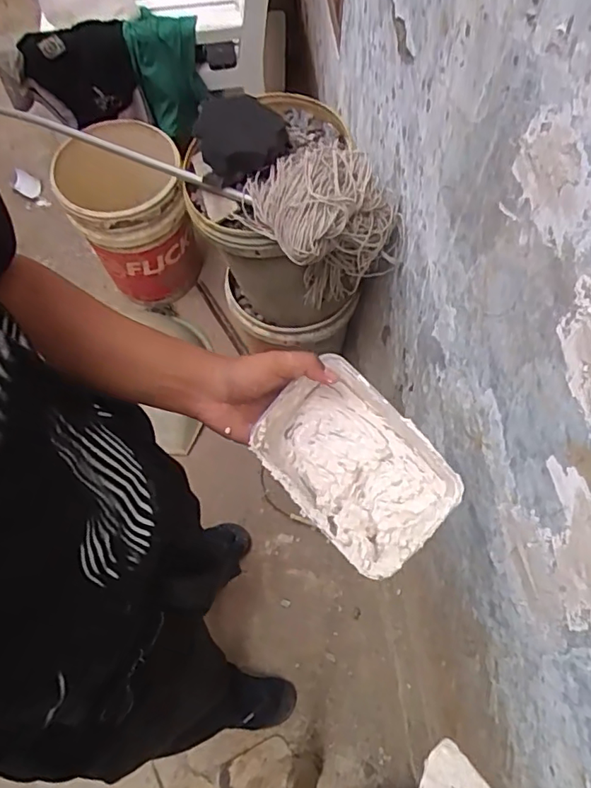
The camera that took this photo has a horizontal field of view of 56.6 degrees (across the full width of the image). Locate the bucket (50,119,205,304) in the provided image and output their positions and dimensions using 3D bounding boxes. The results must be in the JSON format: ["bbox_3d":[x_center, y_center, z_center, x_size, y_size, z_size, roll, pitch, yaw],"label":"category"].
[{"bbox_3d":[-0.445,-0.476,1.561,0.303,0.452,0.326,-18,68,-7],"label":"bucket"}]

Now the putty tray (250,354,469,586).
[{"bbox_3d":[0.051,0.061,0.482,0.169,0.045,0.124,41,89,12],"label":"putty tray"}]

